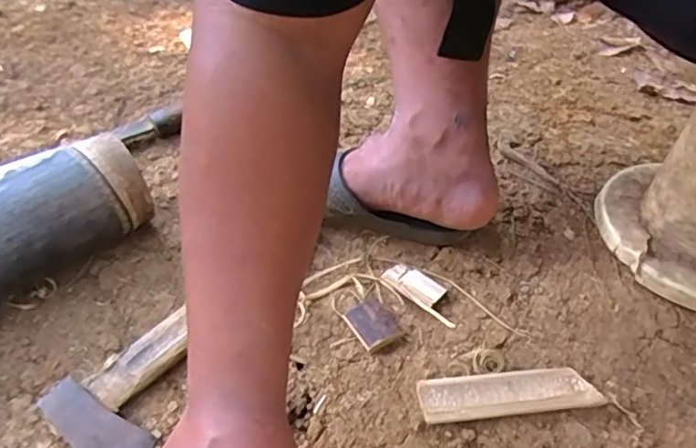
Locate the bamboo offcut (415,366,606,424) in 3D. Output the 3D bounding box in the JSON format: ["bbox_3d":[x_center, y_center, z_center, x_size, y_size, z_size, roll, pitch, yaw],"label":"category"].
[{"bbox_3d":[0.129,0.138,0.471,0.142,0.012,0.035,-4,45,-6],"label":"bamboo offcut"}]

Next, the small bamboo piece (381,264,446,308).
[{"bbox_3d":[0.062,0.057,0.546,0.055,0.011,0.031,29,51,24],"label":"small bamboo piece"}]

